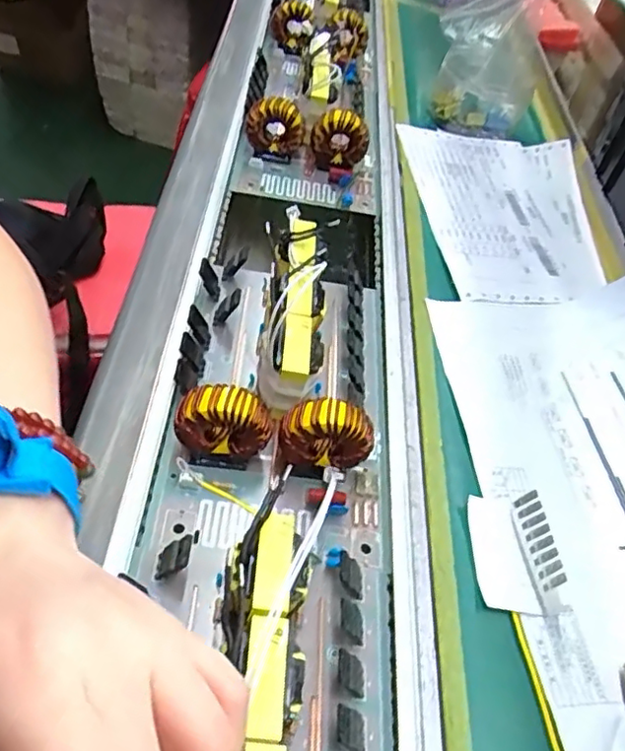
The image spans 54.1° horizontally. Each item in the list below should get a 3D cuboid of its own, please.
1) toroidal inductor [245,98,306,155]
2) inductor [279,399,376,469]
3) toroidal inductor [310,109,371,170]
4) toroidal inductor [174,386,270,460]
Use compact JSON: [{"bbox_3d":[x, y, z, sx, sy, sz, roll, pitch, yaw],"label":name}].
[{"bbox_3d":[-0.033,-0.225,0.556,0.054,0.057,0.025,-4,50,-6],"label":"toroidal inductor"},{"bbox_3d":[0.007,0.037,0.349,0.051,0.051,0.022,2,50,-1],"label":"inductor"},{"bbox_3d":[0.026,-0.213,0.561,0.053,0.053,0.029,1,50,-2],"label":"toroidal inductor"},{"bbox_3d":[-0.049,0.029,0.341,0.050,0.050,0.022,2,50,-1],"label":"toroidal inductor"}]

